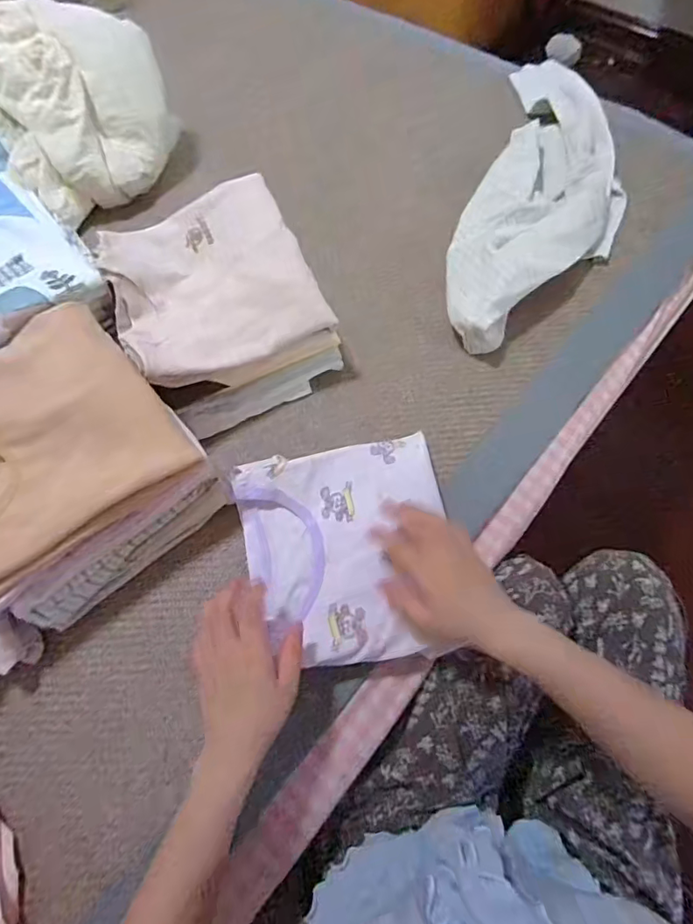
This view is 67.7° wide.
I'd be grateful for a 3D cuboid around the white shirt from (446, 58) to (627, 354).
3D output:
[{"bbox_3d":[0.272,-0.364,0.701,0.194,0.069,0.535,19,68,12],"label":"white shirt"}]

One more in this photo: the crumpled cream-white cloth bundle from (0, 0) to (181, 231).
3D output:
[{"bbox_3d":[-0.398,-0.521,0.745,0.242,0.163,0.241,-40,70,-14],"label":"crumpled cream-white cloth bundle"}]

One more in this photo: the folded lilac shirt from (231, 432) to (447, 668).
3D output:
[{"bbox_3d":[-0.002,0.085,0.520,0.206,0.022,0.214,-9,66,0],"label":"folded lilac shirt"}]

